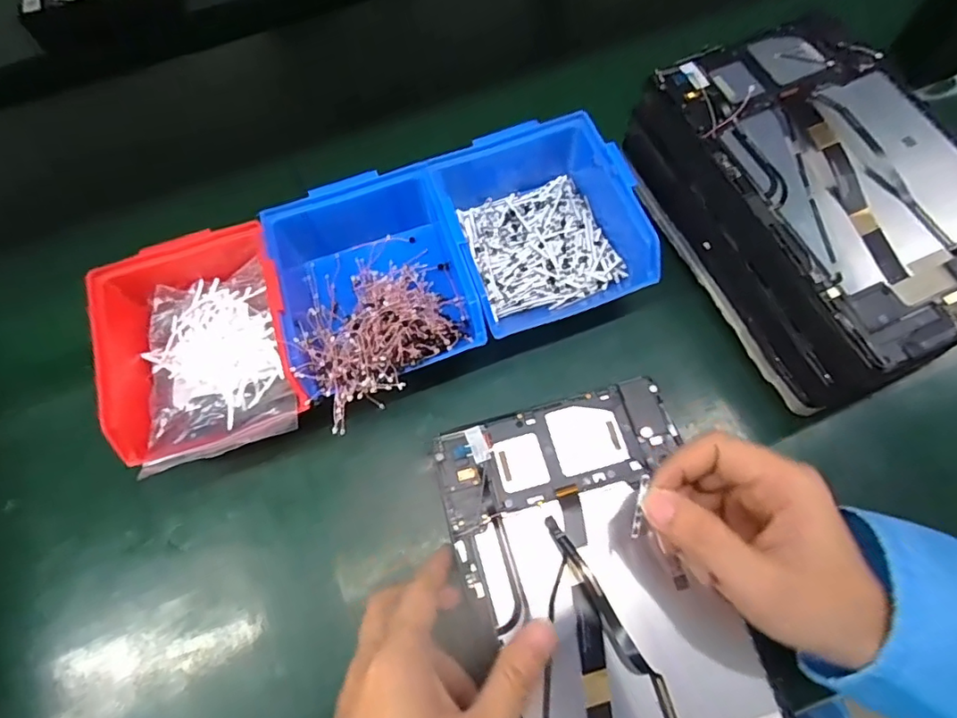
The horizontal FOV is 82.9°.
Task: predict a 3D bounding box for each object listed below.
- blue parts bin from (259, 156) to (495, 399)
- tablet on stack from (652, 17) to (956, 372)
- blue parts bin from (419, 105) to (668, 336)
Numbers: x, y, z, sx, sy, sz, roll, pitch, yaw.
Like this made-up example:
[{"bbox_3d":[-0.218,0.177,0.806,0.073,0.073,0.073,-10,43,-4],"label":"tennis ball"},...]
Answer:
[{"bbox_3d":[-0.072,-0.052,0.383,0.127,0.060,0.162,-20,67,-5],"label":"blue parts bin"},{"bbox_3d":[0.234,-0.124,0.340,0.144,0.015,0.241,-22,70,-6],"label":"tablet on stack"},{"bbox_3d":[0.044,-0.100,0.394,0.124,0.062,0.149,-19,67,-5],"label":"blue parts bin"}]

